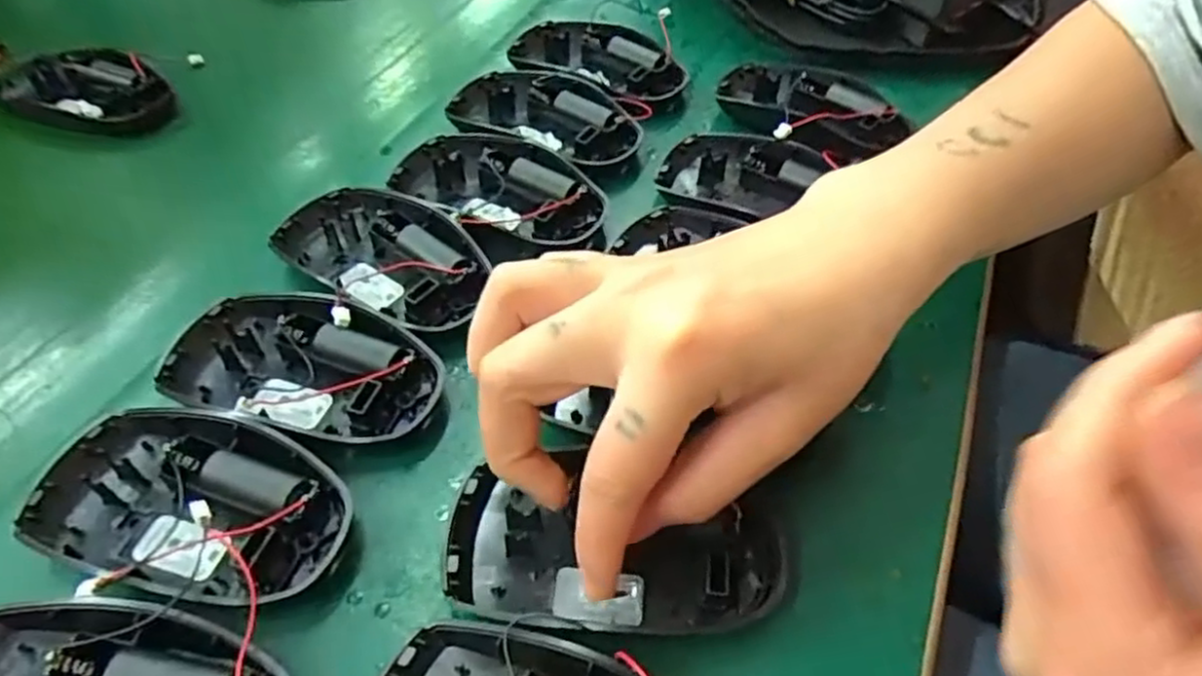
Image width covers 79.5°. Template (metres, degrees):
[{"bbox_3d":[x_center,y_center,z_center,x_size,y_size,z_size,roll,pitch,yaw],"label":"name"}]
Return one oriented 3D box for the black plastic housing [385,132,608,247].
[{"bbox_3d":[-0.048,-0.071,0.341,0.098,0.019,0.061,35,58,25],"label":"black plastic housing"}]

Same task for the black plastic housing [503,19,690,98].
[{"bbox_3d":[-0.003,-0.155,0.409,0.098,0.023,0.056,33,58,25],"label":"black plastic housing"}]

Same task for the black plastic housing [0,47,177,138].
[{"bbox_3d":[-0.285,-0.136,0.397,0.115,0.019,0.053,19,53,16],"label":"black plastic housing"}]

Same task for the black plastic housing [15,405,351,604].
[{"bbox_3d":[-0.133,0.052,0.233,0.099,0.017,0.059,12,51,10],"label":"black plastic housing"}]

